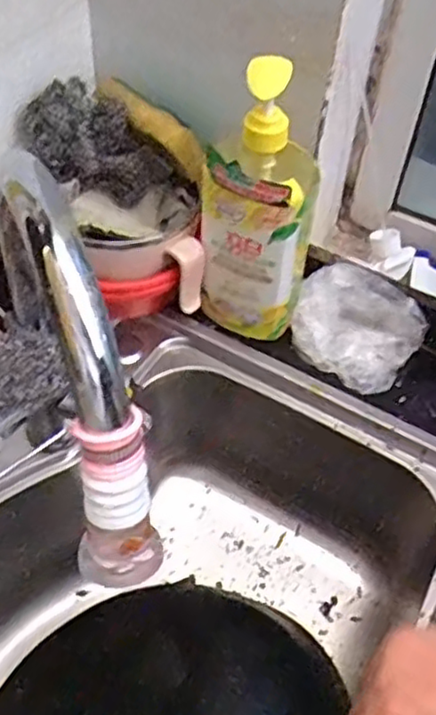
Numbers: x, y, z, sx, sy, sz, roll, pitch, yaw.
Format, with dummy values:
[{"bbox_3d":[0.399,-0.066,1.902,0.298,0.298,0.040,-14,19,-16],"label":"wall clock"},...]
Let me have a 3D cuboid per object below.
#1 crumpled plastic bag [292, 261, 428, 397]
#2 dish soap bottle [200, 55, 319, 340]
[{"bbox_3d":[0.130,-0.032,0.665,0.118,0.059,0.087,31,57,20],"label":"crumpled plastic bag"},{"bbox_3d":[0.034,-0.123,0.601,0.094,0.265,0.061,10,52,5],"label":"dish soap bottle"}]

